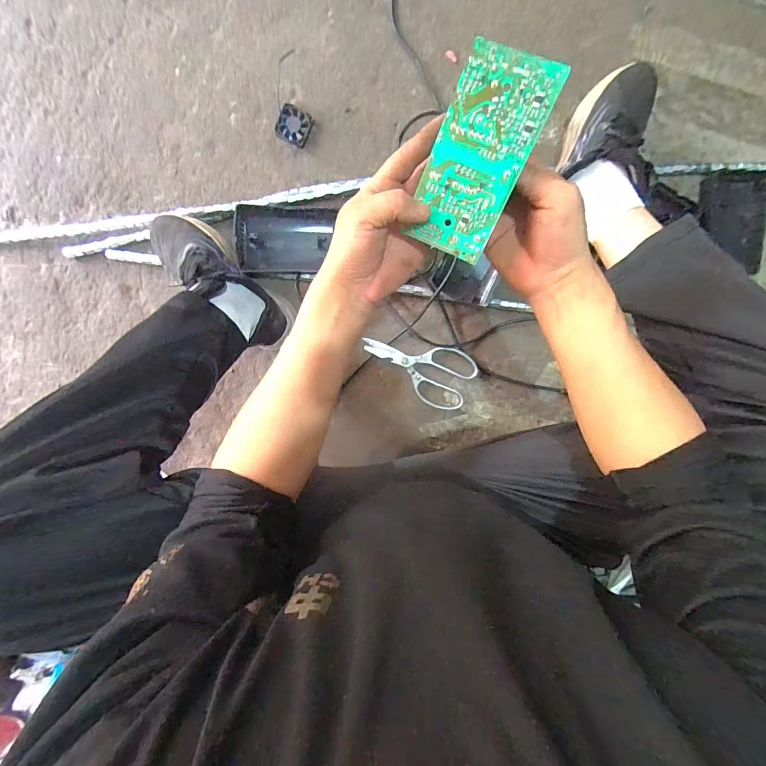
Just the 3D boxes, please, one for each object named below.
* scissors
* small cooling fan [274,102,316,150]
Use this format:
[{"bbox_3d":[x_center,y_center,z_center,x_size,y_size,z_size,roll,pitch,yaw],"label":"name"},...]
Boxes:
[{"bbox_3d":[0.061,-0.028,0.640,0.194,0.017,0.104,25,97,-4],"label":"scissors"},{"bbox_3d":[-0.141,-0.408,0.593,0.051,0.012,0.051,22,97,-4],"label":"small cooling fan"}]

